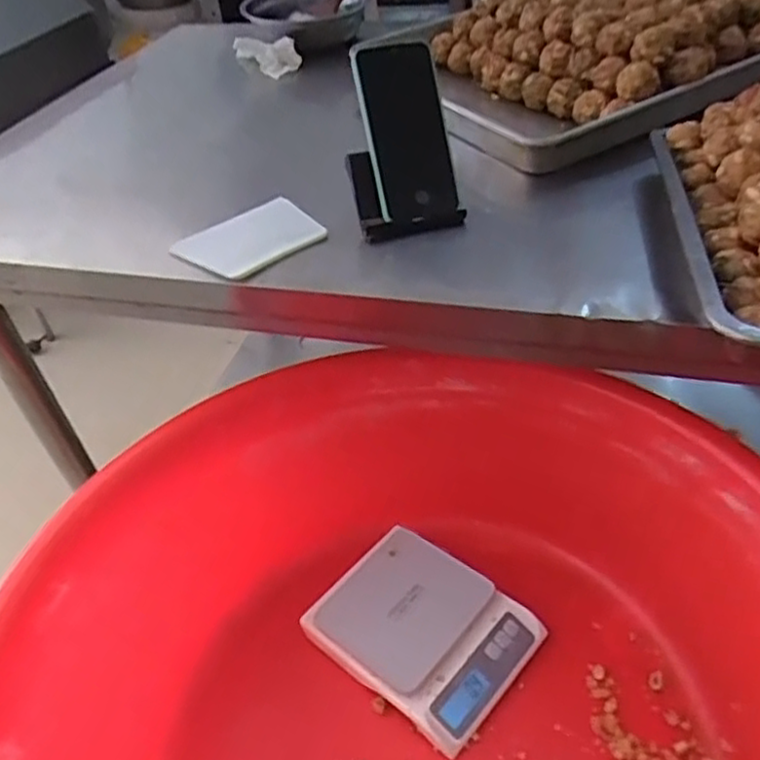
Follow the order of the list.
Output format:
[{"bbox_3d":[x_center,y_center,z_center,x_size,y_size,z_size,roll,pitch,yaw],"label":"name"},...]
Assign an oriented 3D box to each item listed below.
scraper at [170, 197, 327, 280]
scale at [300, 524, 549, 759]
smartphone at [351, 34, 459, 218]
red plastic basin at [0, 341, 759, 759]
[{"bbox_3d":[-0.118,-0.129,0.650,0.126,0.009,0.086,-34,53,-28],"label":"scraper"},{"bbox_3d":[0.042,0.236,0.675,0.181,0.046,0.153,28,51,34],"label":"scale"},{"bbox_3d":[0.023,-0.229,0.650,0.077,0.157,0.014,-12,11,1],"label":"smartphone"},{"bbox_3d":[0.016,0.246,0.539,0.564,0.208,0.617,-4,40,3],"label":"red plastic basin"}]

